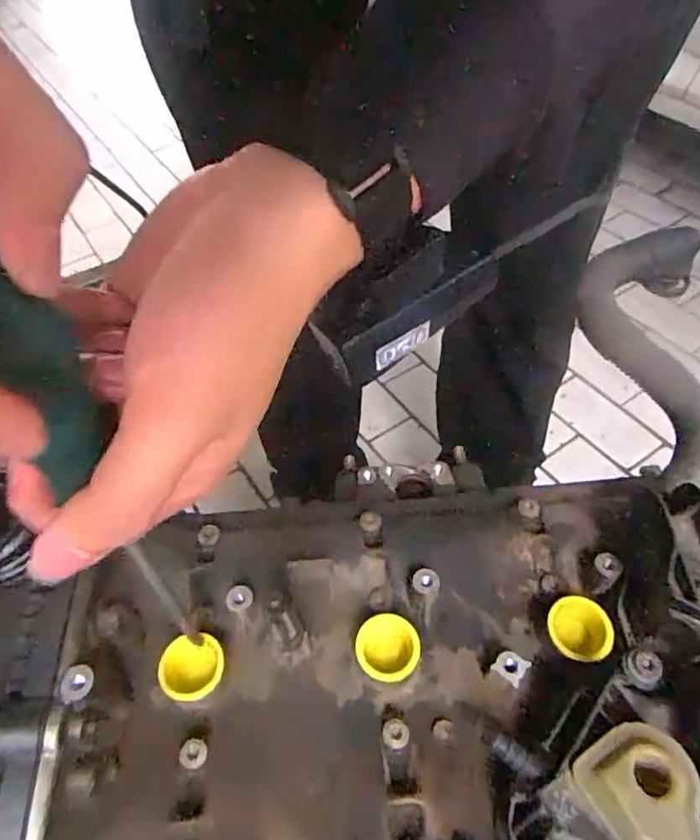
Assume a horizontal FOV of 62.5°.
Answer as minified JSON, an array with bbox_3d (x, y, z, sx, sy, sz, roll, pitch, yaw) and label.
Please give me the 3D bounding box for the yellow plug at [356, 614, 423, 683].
[{"bbox_3d":[0.017,0.107,0.266,0.028,0.022,0.027,5,51,9],"label":"yellow plug"}]

